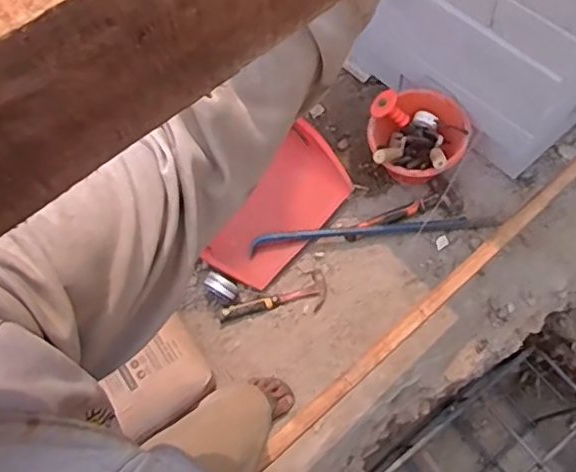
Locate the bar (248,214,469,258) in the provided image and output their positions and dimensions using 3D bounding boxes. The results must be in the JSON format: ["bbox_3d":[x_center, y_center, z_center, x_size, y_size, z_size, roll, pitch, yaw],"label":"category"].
[{"bbox_3d":[0.181,-0.008,1.531,0.564,0.030,0.053,-7,66,0],"label":"bar"}]

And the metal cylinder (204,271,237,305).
[{"bbox_3d":[-0.169,0.132,1.481,0.091,0.054,0.058,35,72,17],"label":"metal cylinder"}]

